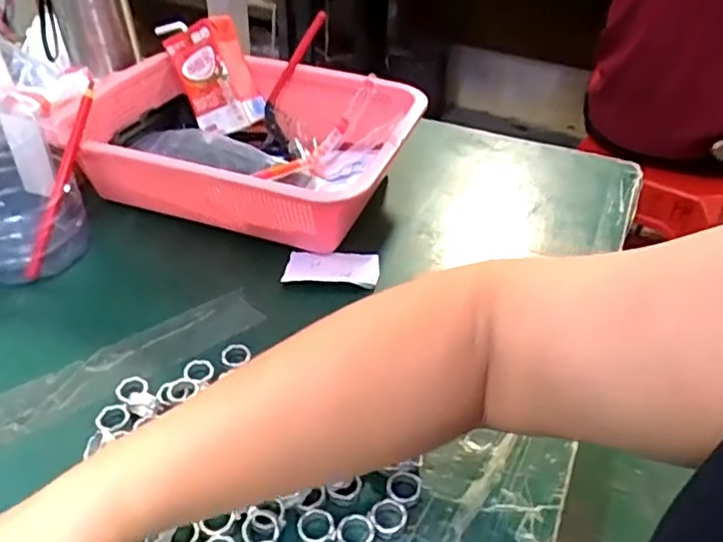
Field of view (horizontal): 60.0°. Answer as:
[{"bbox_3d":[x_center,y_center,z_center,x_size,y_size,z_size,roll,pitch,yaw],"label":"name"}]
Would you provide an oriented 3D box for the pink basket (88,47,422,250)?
[{"bbox_3d":[-0.122,-0.114,0.604,0.329,0.100,0.213,14,41,15],"label":"pink basket"}]

